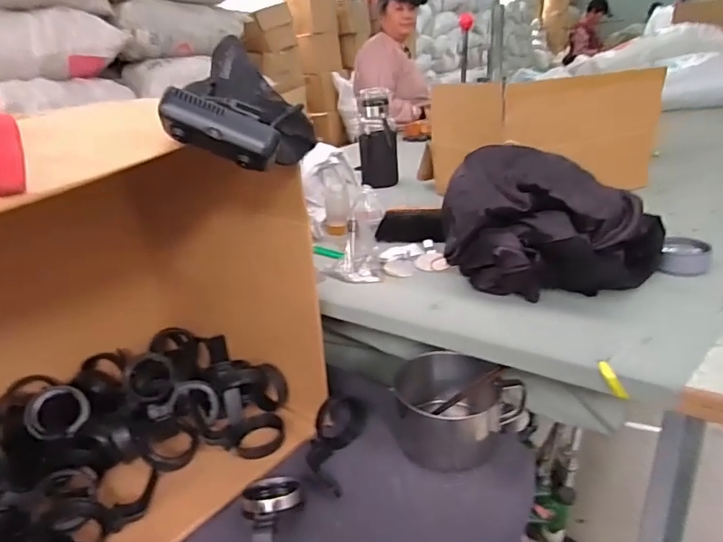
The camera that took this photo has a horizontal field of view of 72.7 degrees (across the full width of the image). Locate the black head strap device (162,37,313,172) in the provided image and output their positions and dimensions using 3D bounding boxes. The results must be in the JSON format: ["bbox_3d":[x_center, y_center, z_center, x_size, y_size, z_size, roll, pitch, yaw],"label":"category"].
[{"bbox_3d":[-0.111,-0.144,0.483,0.106,0.066,0.149,27,30,-2],"label":"black head strap device"}]

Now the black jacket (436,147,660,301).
[{"bbox_3d":[0.235,-0.059,0.621,0.258,0.145,0.169,7,27,27],"label":"black jacket"}]

